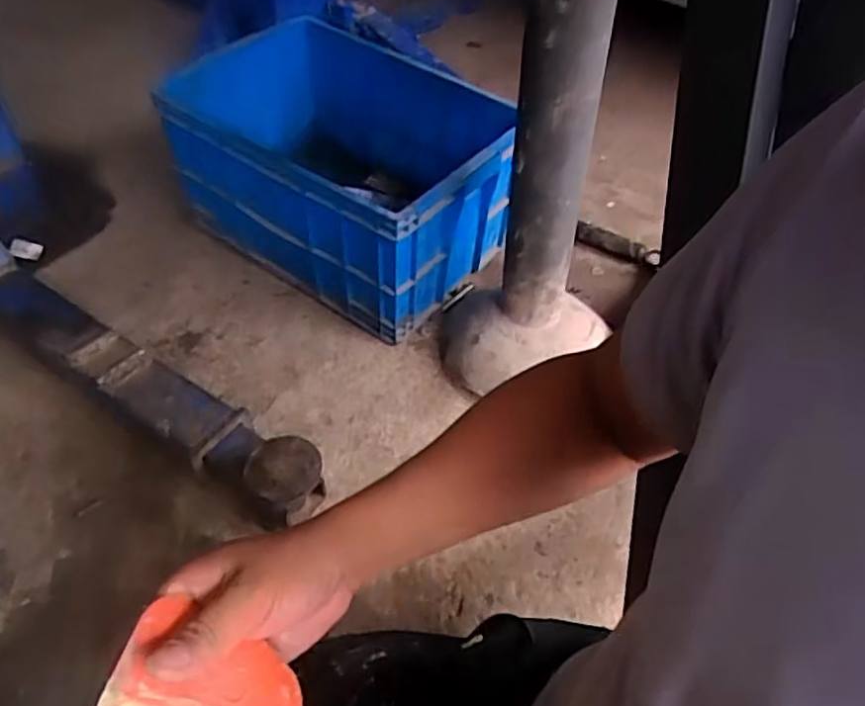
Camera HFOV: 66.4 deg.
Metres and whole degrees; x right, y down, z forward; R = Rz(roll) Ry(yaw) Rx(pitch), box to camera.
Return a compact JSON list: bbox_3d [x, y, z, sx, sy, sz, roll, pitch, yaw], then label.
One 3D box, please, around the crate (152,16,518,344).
[{"bbox_3d":[-0.183,-0.360,1.304,0.633,0.373,0.383,26,52,23],"label":"crate"}]

